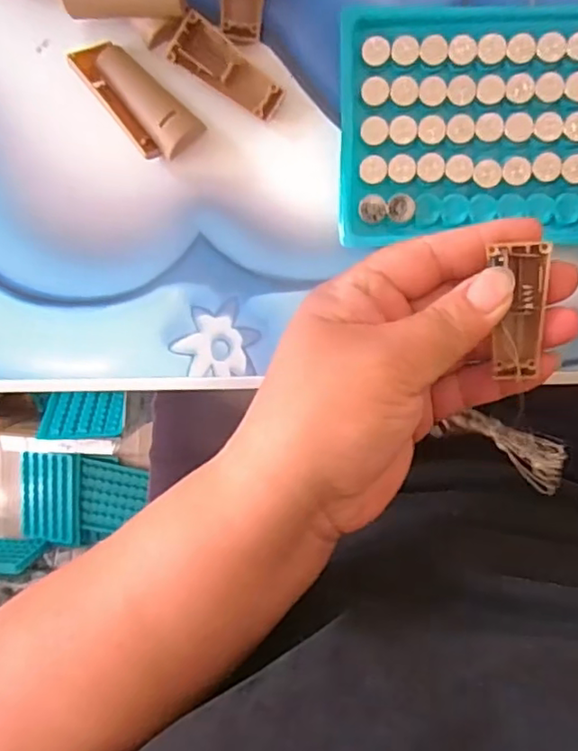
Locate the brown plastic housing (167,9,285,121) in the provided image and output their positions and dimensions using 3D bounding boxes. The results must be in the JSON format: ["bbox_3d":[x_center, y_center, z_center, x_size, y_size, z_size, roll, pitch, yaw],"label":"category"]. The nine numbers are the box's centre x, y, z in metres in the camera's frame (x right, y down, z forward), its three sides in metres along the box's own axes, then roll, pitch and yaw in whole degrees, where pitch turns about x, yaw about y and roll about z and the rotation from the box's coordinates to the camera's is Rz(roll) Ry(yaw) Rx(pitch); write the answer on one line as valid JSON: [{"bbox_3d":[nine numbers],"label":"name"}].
[{"bbox_3d":[-0.025,-0.127,0.252,0.048,0.011,0.018,34,95,2],"label":"brown plastic housing"}]

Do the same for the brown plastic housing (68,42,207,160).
[{"bbox_3d":[-0.063,-0.114,0.253,0.025,0.016,0.053,-42,89,5],"label":"brown plastic housing"}]

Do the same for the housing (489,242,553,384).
[{"bbox_3d":[0.083,-0.023,0.222,0.018,0.007,0.047,-1,109,4],"label":"housing"}]

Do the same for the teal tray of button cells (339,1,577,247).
[{"bbox_3d":[0.087,-0.103,0.246,0.129,0.008,0.093,0,93,4],"label":"teal tray of button cells"}]

